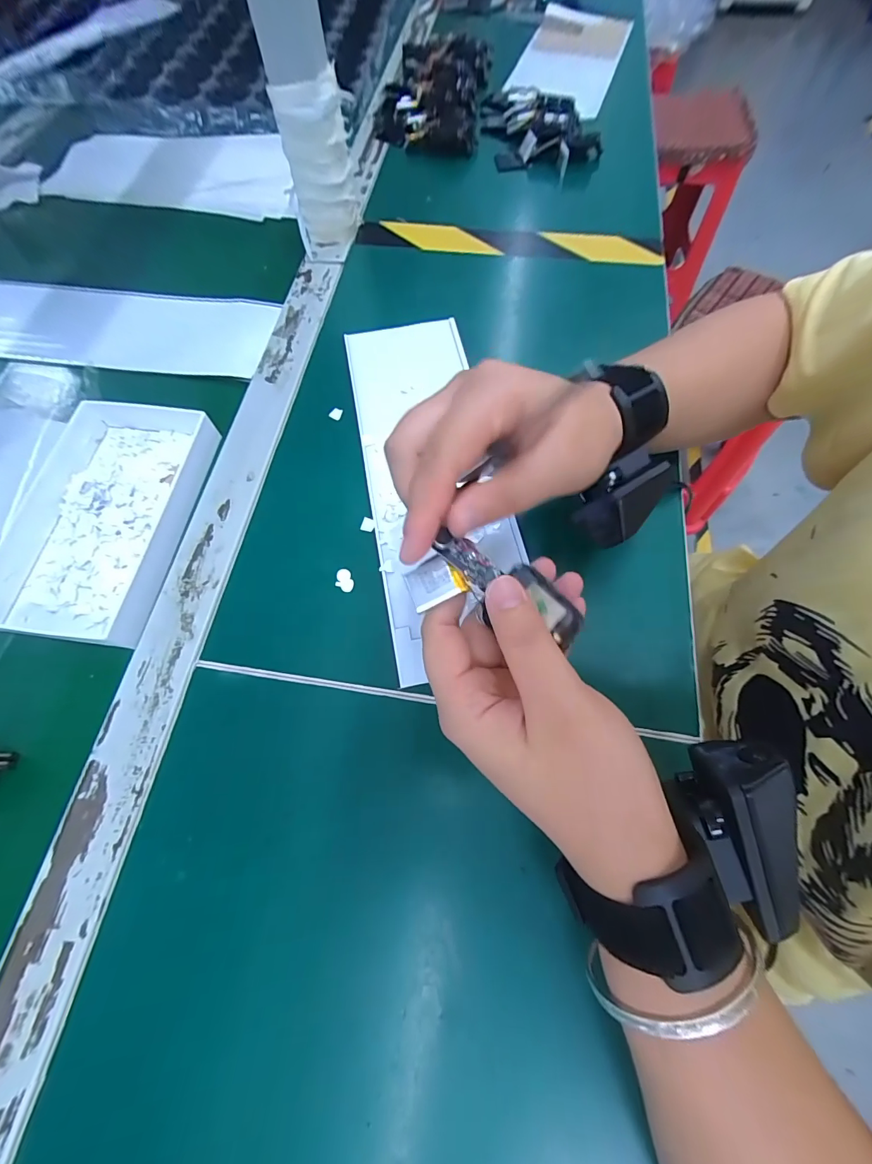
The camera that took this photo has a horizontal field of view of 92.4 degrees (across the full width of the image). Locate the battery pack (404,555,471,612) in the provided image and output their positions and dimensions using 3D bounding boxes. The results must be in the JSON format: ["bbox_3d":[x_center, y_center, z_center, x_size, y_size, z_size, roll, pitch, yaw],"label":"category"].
[{"bbox_3d":[0.000,0.000,0.177,0.023,0.006,0.019,-22,69,-7],"label":"battery pack"}]

